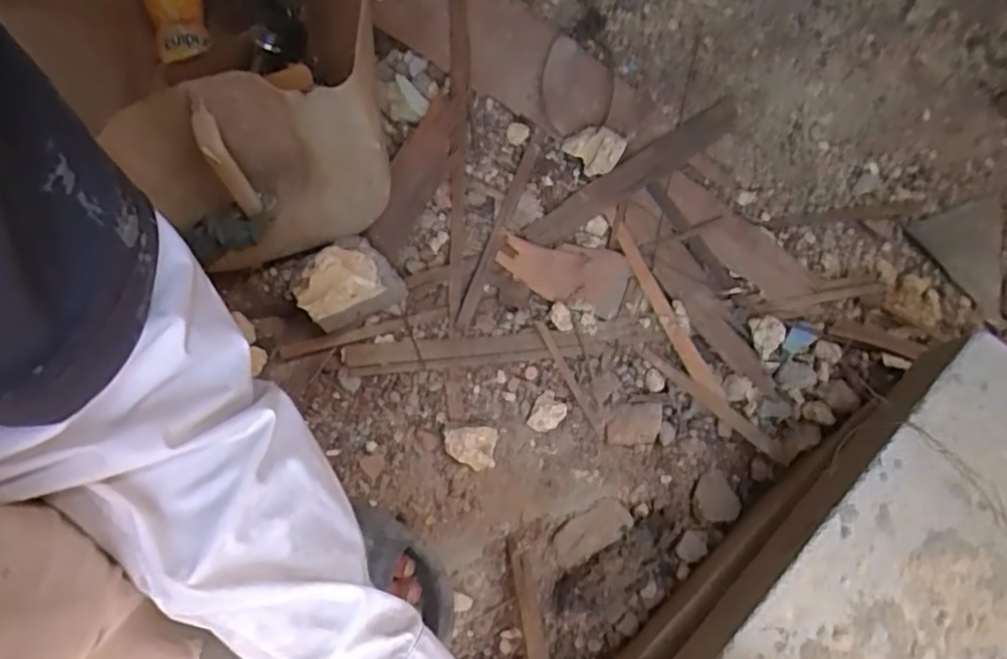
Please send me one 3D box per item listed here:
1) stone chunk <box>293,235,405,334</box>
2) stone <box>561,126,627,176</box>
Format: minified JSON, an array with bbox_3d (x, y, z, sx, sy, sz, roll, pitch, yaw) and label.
[{"bbox_3d":[-0.147,-0.040,0.612,0.078,0.061,0.092,40,73,13],"label":"stone chunk"},{"bbox_3d":[0.093,-0.188,0.669,0.042,0.026,0.052,-38,74,-14],"label":"stone"}]

